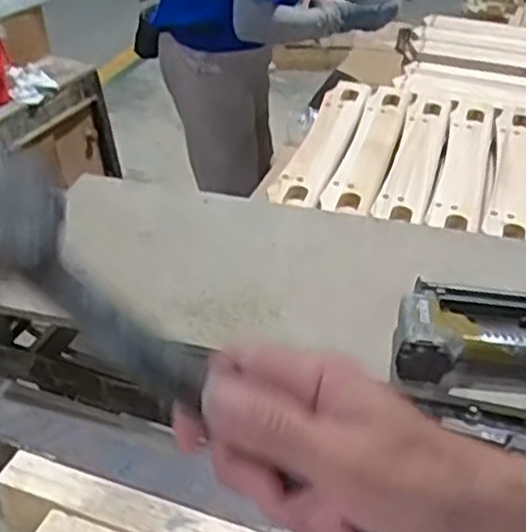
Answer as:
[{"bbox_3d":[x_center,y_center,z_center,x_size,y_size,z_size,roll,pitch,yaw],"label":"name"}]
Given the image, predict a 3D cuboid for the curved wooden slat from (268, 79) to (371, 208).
[{"bbox_3d":[0.107,-0.221,1.223,0.080,0.035,0.452,11,37,11],"label":"curved wooden slat"}]

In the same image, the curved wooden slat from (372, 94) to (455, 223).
[{"bbox_3d":[0.250,-0.192,1.194,0.074,0.028,0.440,12,37,12],"label":"curved wooden slat"}]

